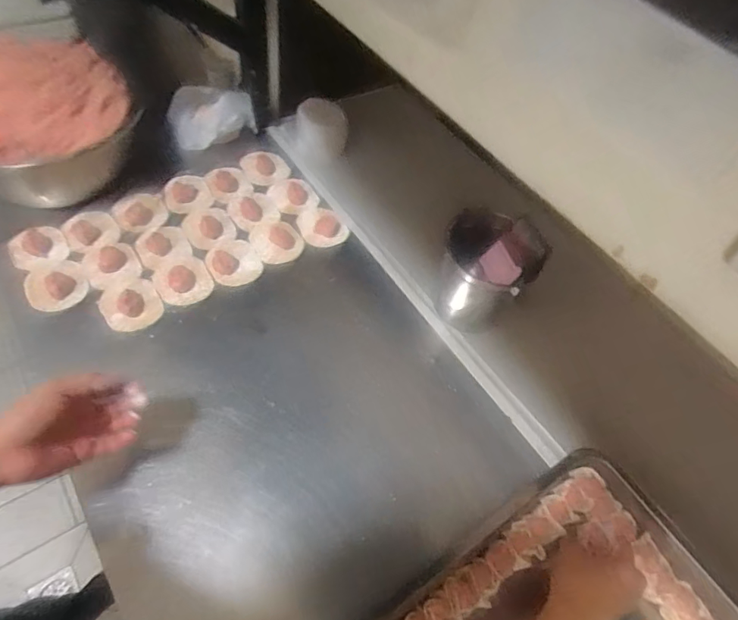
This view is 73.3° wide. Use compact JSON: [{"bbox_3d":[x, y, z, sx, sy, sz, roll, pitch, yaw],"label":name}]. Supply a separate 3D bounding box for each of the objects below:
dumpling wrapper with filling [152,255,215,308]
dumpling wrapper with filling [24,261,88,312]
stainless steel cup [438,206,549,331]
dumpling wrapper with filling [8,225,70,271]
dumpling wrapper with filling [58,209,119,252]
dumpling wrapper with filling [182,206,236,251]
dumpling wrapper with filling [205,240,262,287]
[{"bbox_3d":[-0.267,-0.041,0.713,0.074,0.012,0.081,-25,62,-24],"label":"dumpling wrapper with filling"},{"bbox_3d":[-0.432,-0.036,0.682,0.075,0.026,0.082,-26,62,-24],"label":"dumpling wrapper with filling"},{"bbox_3d":[0.165,-0.059,0.690,0.125,0.126,0.125,4,54,-6],"label":"stainless steel cup"},{"bbox_3d":[-0.479,-0.089,0.718,0.073,0.018,0.068,1,56,-2],"label":"dumpling wrapper with filling"},{"bbox_3d":[-0.421,-0.121,0.749,0.070,0.019,0.079,-32,65,-27],"label":"dumpling wrapper with filling"},{"bbox_3d":[-0.252,-0.128,0.784,0.073,0.012,0.090,-19,60,-21],"label":"dumpling wrapper with filling"},{"bbox_3d":[-0.203,-0.072,0.748,0.075,0.014,0.085,-17,59,-20],"label":"dumpling wrapper with filling"}]

